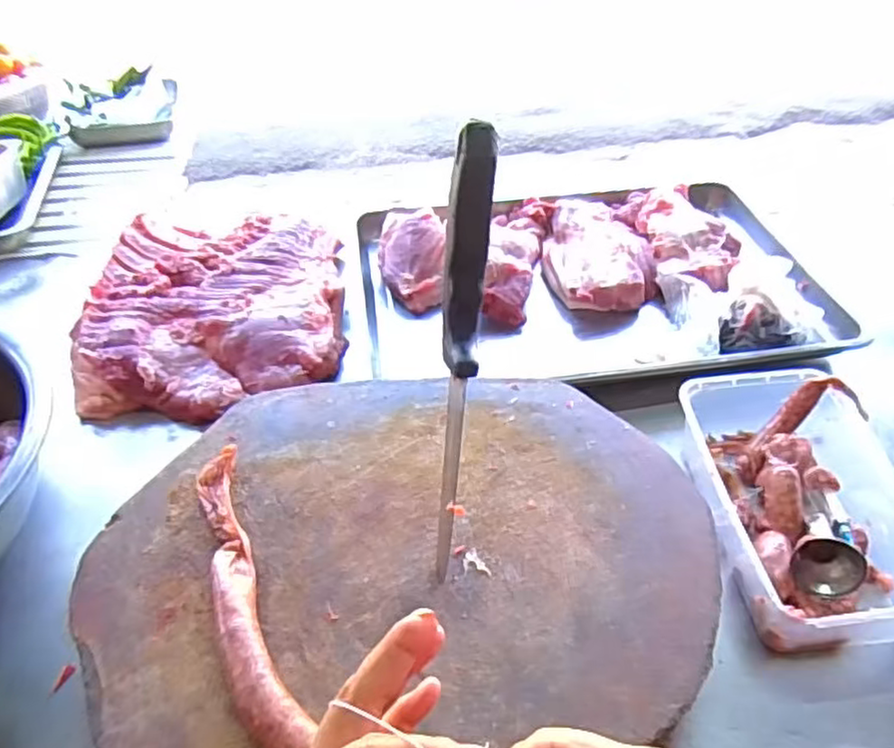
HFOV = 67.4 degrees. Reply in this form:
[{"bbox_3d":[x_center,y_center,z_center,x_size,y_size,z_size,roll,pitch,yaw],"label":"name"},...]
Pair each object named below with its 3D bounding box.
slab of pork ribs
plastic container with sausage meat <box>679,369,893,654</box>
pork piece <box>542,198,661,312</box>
[{"bbox_3d":[-0.282,-0.075,0.830,0.303,0.081,0.328,-5,45,-6],"label":"slab of pork ribs"},{"bbox_3d":[0.308,0.112,0.602,0.158,0.078,0.255,-2,45,-4],"label":"plastic container with sausage meat"},{"bbox_3d":[0.198,-0.170,0.904,0.137,0.045,0.218,-5,45,-7],"label":"pork piece"}]

